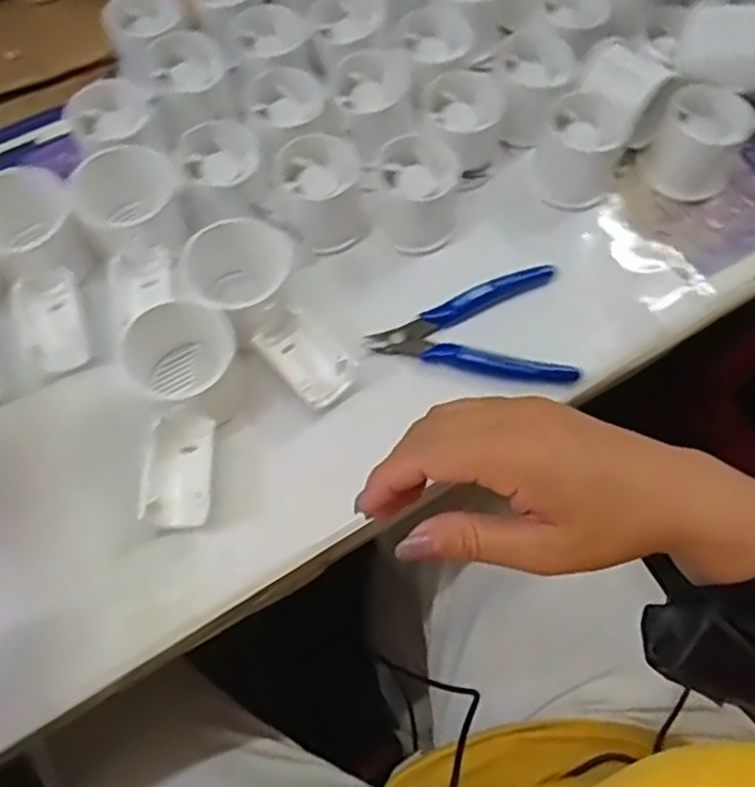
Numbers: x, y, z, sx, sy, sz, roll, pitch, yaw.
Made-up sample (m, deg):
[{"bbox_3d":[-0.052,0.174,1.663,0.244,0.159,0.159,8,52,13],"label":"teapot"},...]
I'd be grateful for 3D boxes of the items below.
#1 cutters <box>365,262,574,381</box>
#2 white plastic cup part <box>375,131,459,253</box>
[{"bbox_3d":[0.056,-0.041,0.428,0.116,0.013,0.074,-2,66,-2],"label":"cutters"},{"bbox_3d":[0.024,-0.125,0.446,0.054,0.045,0.058,-1,66,-1],"label":"white plastic cup part"}]

